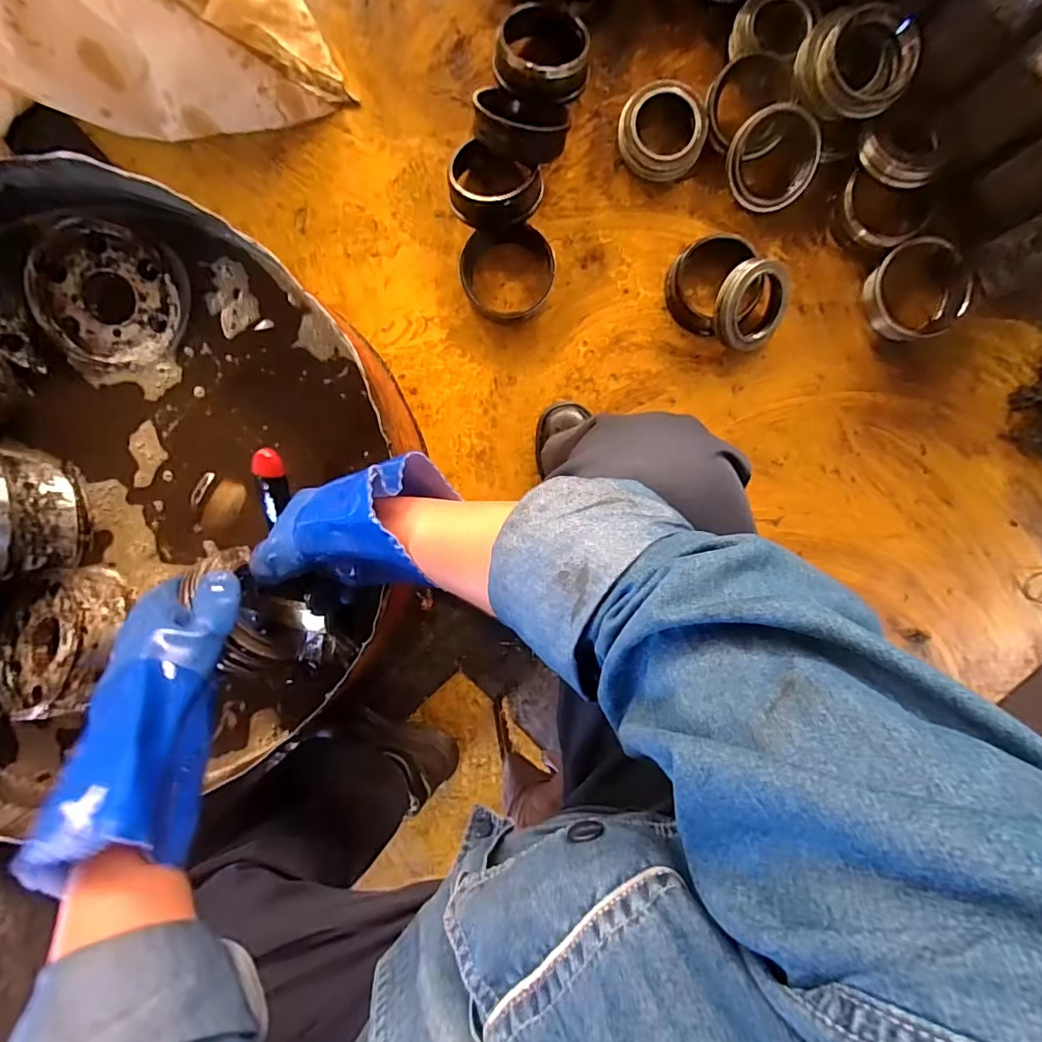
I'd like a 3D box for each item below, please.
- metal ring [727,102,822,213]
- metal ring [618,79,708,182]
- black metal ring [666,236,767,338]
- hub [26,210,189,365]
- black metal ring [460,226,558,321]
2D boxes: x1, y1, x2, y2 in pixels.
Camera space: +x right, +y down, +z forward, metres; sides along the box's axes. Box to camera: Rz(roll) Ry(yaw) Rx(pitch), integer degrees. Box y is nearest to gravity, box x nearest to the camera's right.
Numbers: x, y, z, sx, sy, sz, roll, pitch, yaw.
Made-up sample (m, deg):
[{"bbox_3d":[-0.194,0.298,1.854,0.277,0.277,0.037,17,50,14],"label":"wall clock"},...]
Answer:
[{"bbox_3d":[0.327,-0.466,0.667,0.111,0.018,0.114,1,121,2],"label":"metal ring"},{"bbox_3d":[0.186,-0.514,0.679,0.110,0.033,0.107,0,94,1],"label":"metal ring"},{"bbox_3d":[0.257,-0.316,0.689,0.113,0.035,0.116,0,94,1],"label":"black metal ring"},{"bbox_3d":[-0.346,-0.191,0.435,0.110,0.030,0.108,0,94,1],"label":"hub"},{"bbox_3d":[-0.018,-0.340,0.713,0.128,0.031,0.116,-1,94,1],"label":"black metal ring"}]

